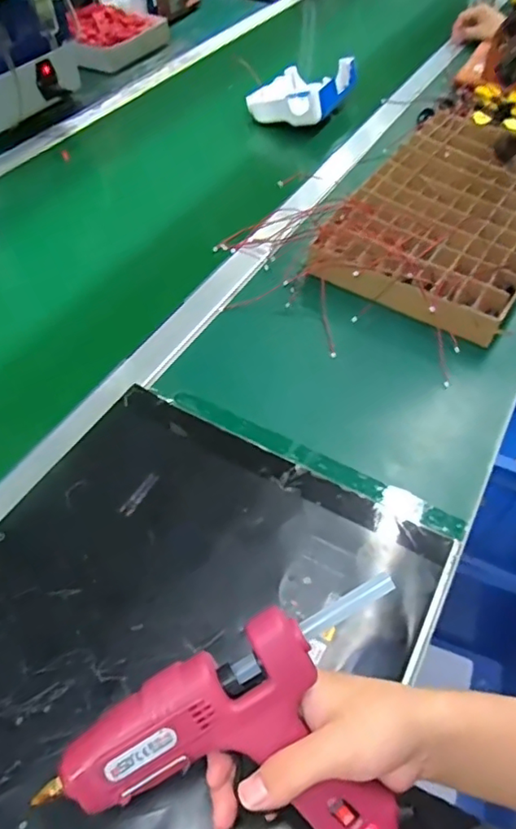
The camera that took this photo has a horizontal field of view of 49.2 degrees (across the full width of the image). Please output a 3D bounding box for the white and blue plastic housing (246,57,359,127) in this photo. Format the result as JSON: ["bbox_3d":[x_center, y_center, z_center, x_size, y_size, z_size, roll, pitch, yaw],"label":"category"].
[{"bbox_3d":[0.079,-0.571,0.986,0.151,0.054,0.182,25,57,17],"label":"white and blue plastic housing"}]

